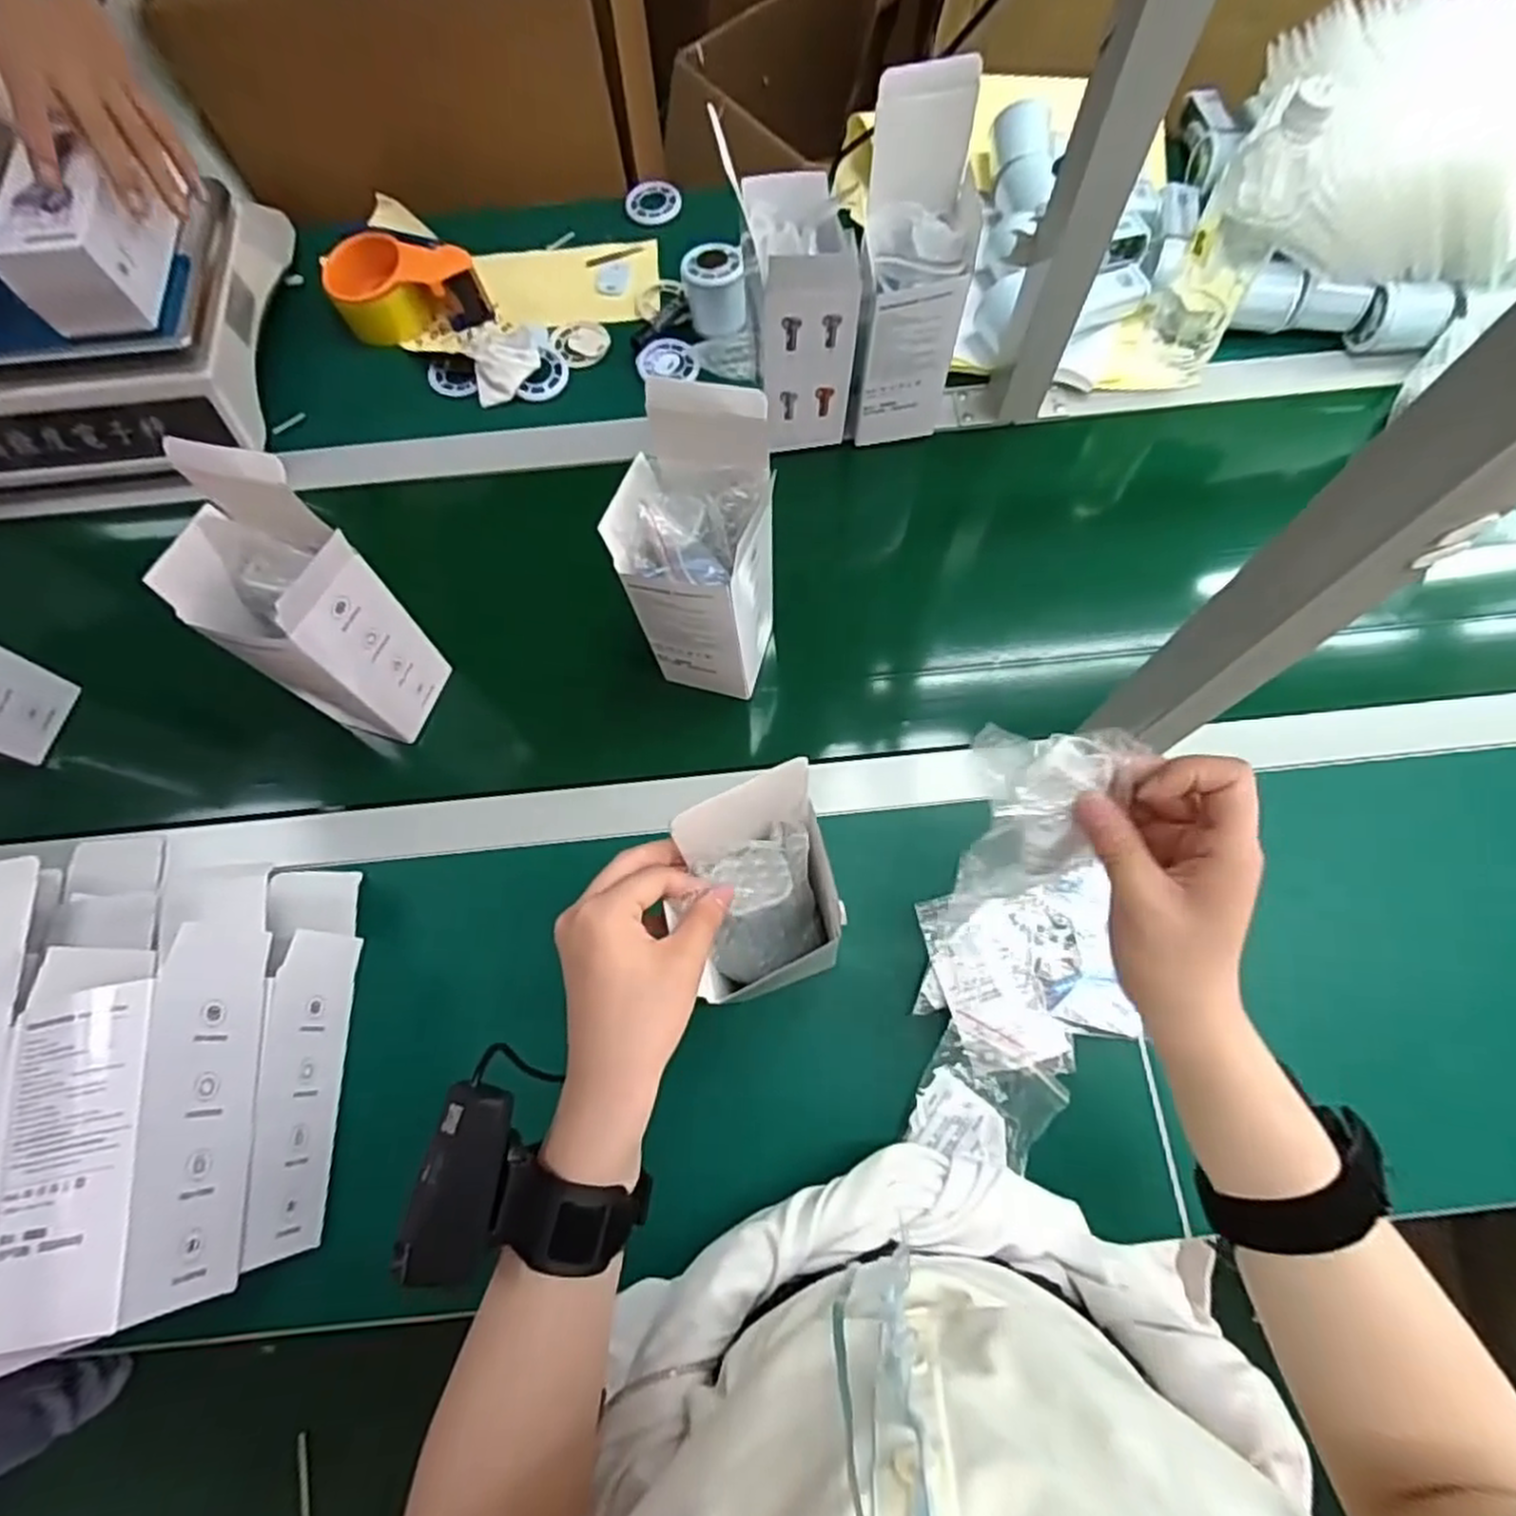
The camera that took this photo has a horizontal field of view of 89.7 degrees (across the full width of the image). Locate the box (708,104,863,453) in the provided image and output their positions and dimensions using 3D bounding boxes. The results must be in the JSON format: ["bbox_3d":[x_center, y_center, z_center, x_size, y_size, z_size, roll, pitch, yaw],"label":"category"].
[{"bbox_3d":[0.030,-0.342,0.600,0.078,0.182,0.085,-13,72,-4],"label":"box"}]

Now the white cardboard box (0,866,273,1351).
[{"bbox_3d":[-0.343,0.179,0.424,0.086,0.078,0.232,-7,72,-2],"label":"white cardboard box"}]

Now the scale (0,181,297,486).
[{"bbox_3d":[-0.587,-0.394,0.659,0.284,0.110,0.273,-7,72,-2],"label":"scale"}]

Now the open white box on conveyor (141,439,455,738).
[{"bbox_3d":[-0.301,-0.097,0.506,0.083,0.232,0.081,24,74,8],"label":"open white box on conveyor"}]

